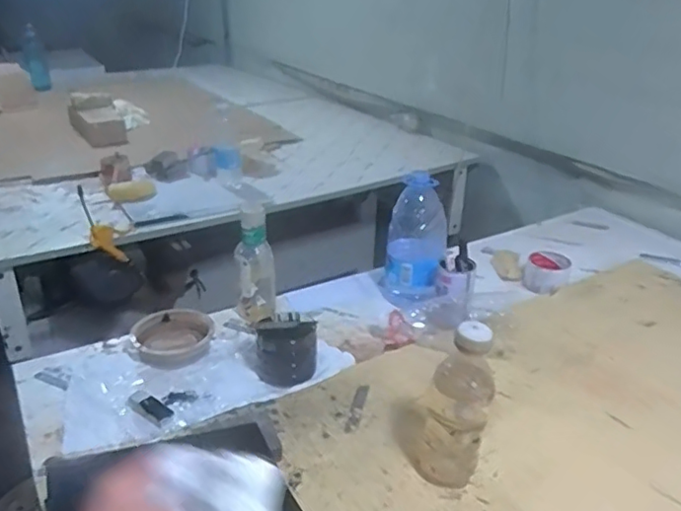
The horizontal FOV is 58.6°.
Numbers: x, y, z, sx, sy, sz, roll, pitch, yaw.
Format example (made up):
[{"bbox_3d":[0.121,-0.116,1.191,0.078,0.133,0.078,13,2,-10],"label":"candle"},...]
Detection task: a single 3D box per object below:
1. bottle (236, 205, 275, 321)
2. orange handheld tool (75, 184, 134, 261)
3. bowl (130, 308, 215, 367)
[{"bbox_3d":[-0.146,0.015,1.030,0.068,0.193,0.055,-3,28,-10],"label":"bottle"},{"bbox_3d":[-0.503,-0.062,1.290,0.032,0.212,0.093,17,60,26],"label":"orange handheld tool"},{"bbox_3d":[-0.265,0.128,0.964,0.122,0.034,0.111,2,27,-1],"label":"bowl"}]

